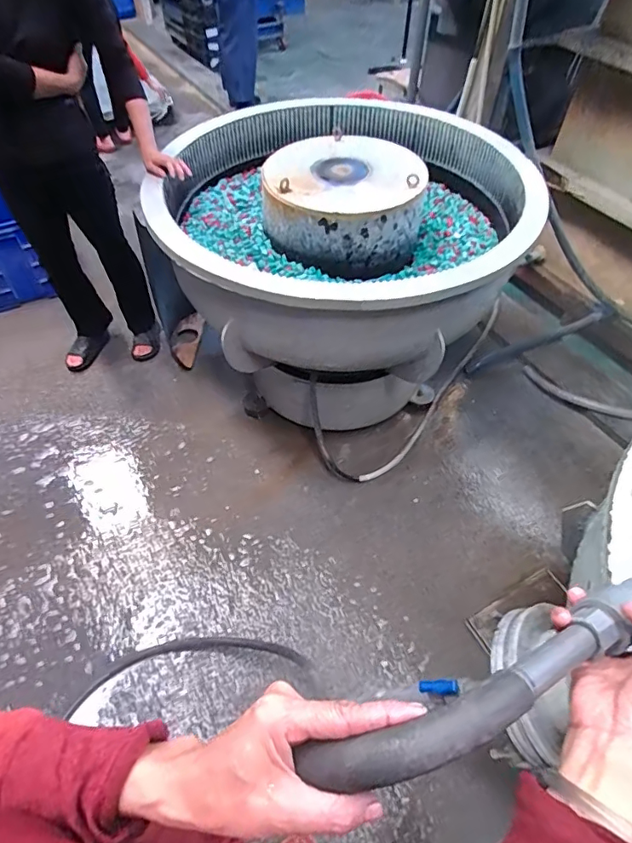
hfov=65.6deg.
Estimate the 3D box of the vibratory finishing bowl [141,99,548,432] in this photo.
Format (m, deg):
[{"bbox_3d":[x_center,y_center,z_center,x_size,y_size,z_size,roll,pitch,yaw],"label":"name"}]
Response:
[{"bbox_3d":[0.081,-0.443,1.617,1.010,0.736,0.998,0,52,-1],"label":"vibratory finishing bowl"}]

